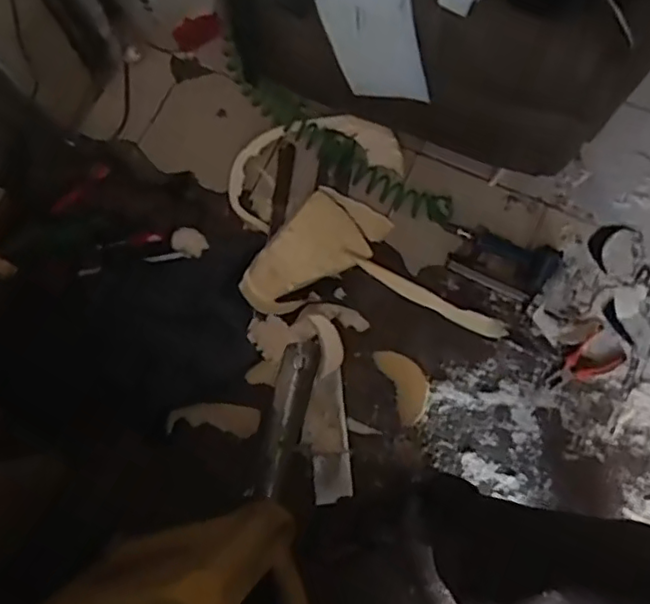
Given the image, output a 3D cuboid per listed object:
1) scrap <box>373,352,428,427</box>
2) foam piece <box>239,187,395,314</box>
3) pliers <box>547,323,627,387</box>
[{"bbox_3d":[0.165,0.161,1.236,0.082,0.004,0.152,-23,76,-4],"label":"scrap"},{"bbox_3d":[-0.022,-0.098,1.269,0.164,0.057,0.312,37,79,10],"label":"foam piece"},{"bbox_3d":[0.515,0.126,1.230,0.157,0.024,0.080,-33,77,-7],"label":"pliers"}]

